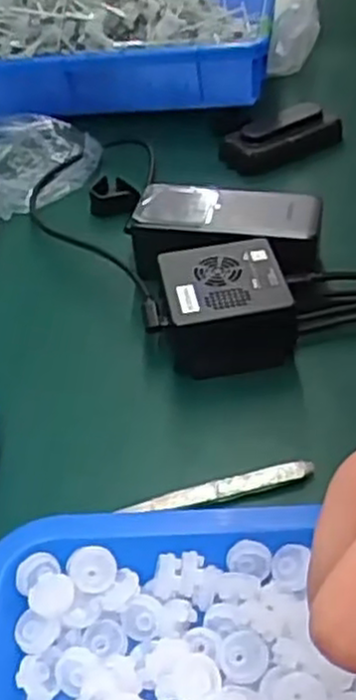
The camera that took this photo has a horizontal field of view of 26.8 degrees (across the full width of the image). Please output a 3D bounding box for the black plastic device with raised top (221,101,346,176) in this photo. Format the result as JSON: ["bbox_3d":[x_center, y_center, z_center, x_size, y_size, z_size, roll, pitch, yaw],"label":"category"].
[{"bbox_3d":[0.093,-0.191,0.665,0.115,0.035,0.045,-24,47,-19],"label":"black plastic device with raised top"}]

